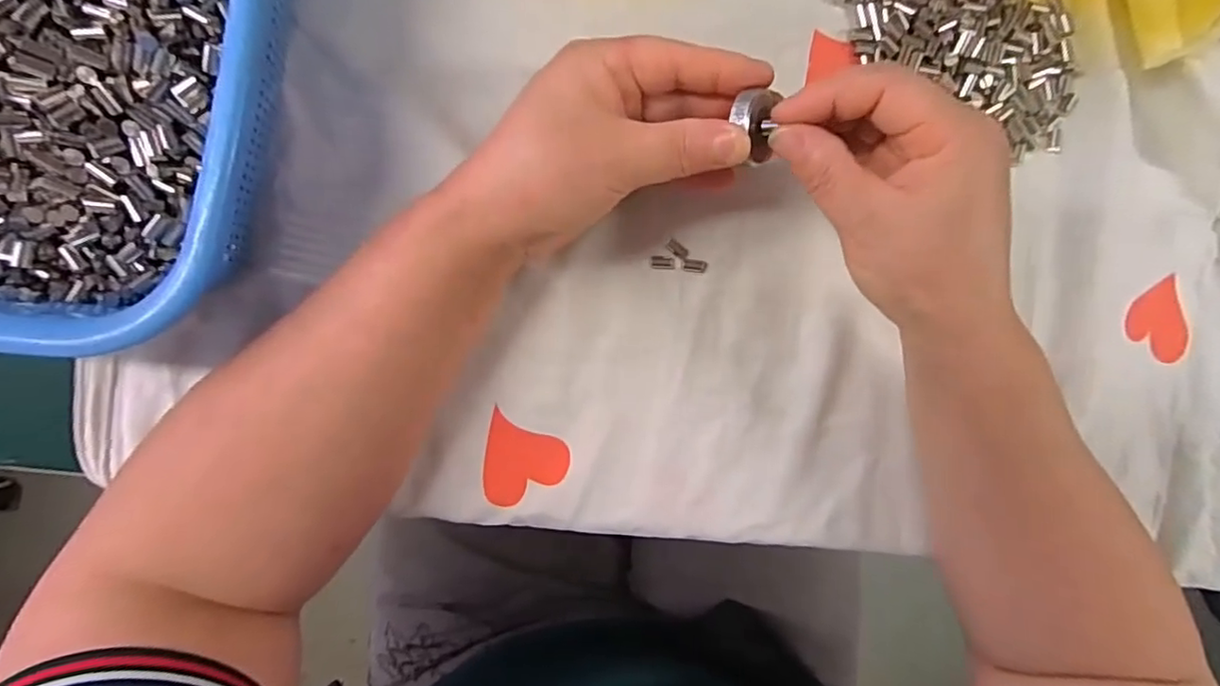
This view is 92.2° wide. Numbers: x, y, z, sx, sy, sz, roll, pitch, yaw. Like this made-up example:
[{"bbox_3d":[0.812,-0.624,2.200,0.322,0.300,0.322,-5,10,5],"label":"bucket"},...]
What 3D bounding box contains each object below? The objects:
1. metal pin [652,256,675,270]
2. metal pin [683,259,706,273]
[{"bbox_3d":[0.026,-0.039,0.289,0.012,0.004,0.006,4,95,-5],"label":"metal pin"},{"bbox_3d":[0.042,-0.038,0.291,0.012,0.004,0.006,7,95,-5],"label":"metal pin"}]

